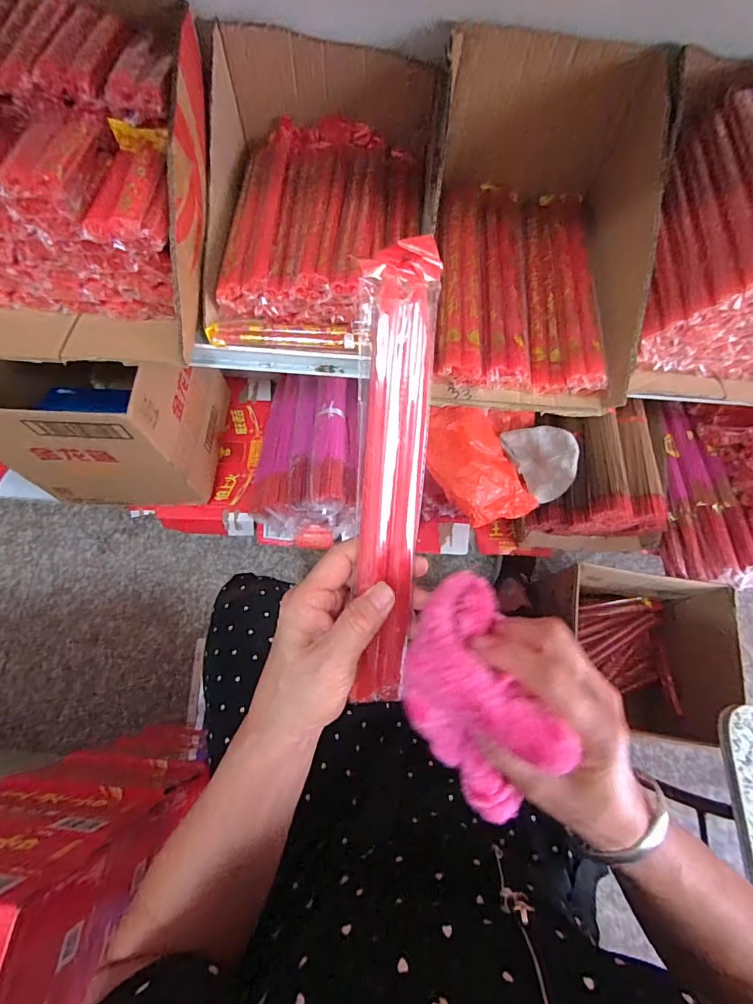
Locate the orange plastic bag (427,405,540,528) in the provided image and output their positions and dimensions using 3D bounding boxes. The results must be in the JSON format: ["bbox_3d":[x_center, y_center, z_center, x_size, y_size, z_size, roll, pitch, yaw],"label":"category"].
[{"bbox_3d":[0.204,-0.077,0.907,0.205,0.082,0.246,-18,72,-9],"label":"orange plastic bag"}]

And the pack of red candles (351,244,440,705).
[{"bbox_3d":[0.010,-0.003,0.260,0.038,0.017,0.269,2,104,-2],"label":"pack of red candles"}]

